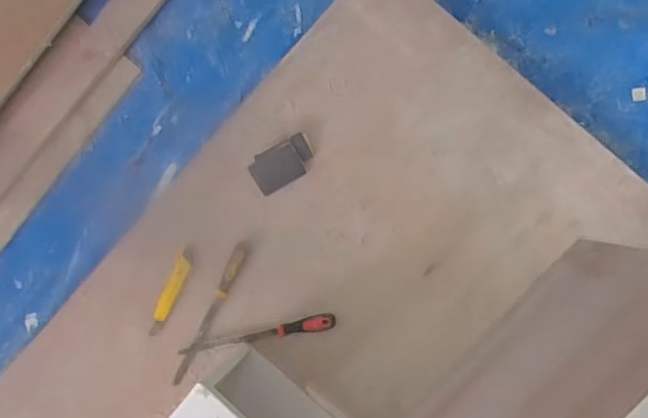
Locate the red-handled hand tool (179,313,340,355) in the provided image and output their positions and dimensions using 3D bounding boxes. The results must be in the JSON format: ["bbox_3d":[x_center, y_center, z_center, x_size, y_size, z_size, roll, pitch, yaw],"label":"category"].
[{"bbox_3d":[-0.129,0.235,1.054,0.301,0.021,0.031,-11,88,7],"label":"red-handled hand tool"}]

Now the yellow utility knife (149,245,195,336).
[{"bbox_3d":[-0.295,0.159,1.085,0.032,0.012,0.180,26,92,7],"label":"yellow utility knife"}]

